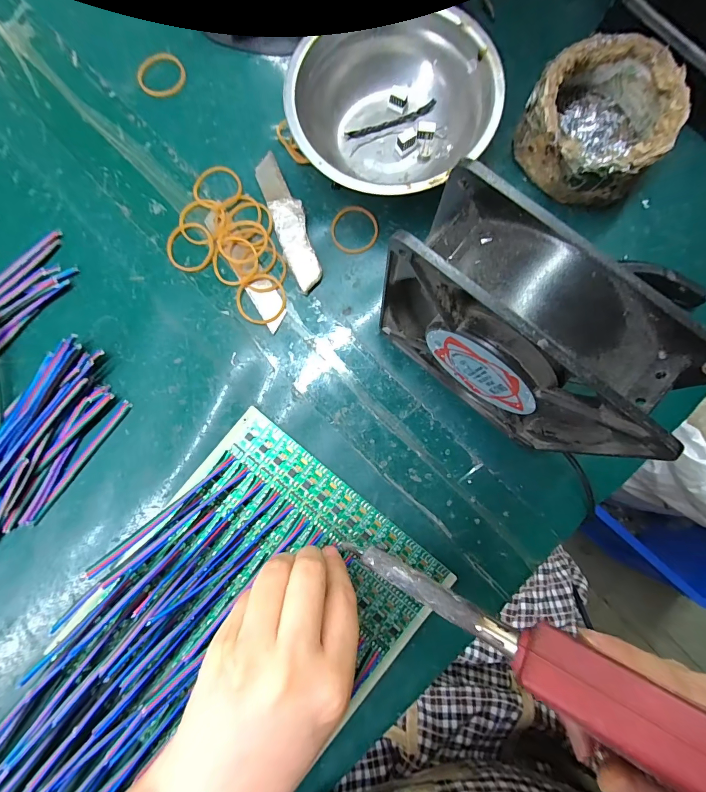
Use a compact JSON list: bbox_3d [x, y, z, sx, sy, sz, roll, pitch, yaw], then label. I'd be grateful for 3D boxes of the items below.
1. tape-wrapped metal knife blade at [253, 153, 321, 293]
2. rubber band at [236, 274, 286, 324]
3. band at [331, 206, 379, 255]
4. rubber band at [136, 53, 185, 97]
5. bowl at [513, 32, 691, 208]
[{"bbox_3d":[-0.043,-0.119,0.251,0.021,0.006,0.102,-19,84,0],"label":"tape-wrapped metal knife blade"},{"bbox_3d":[-0.062,-0.065,0.246,0.033,0.004,0.034,0,85,2],"label":"rubber band"},{"bbox_3d":[0.001,-0.114,0.250,0.031,0.004,0.034,-5,85,1],"label":"band"},{"bbox_3d":[-0.138,-0.231,0.266,0.033,0.004,0.031,0,85,2],"label":"rubber band"},{"bbox_3d":[0.150,-0.170,0.232,0.080,0.039,0.081,0,85,2],"label":"bowl"}]

